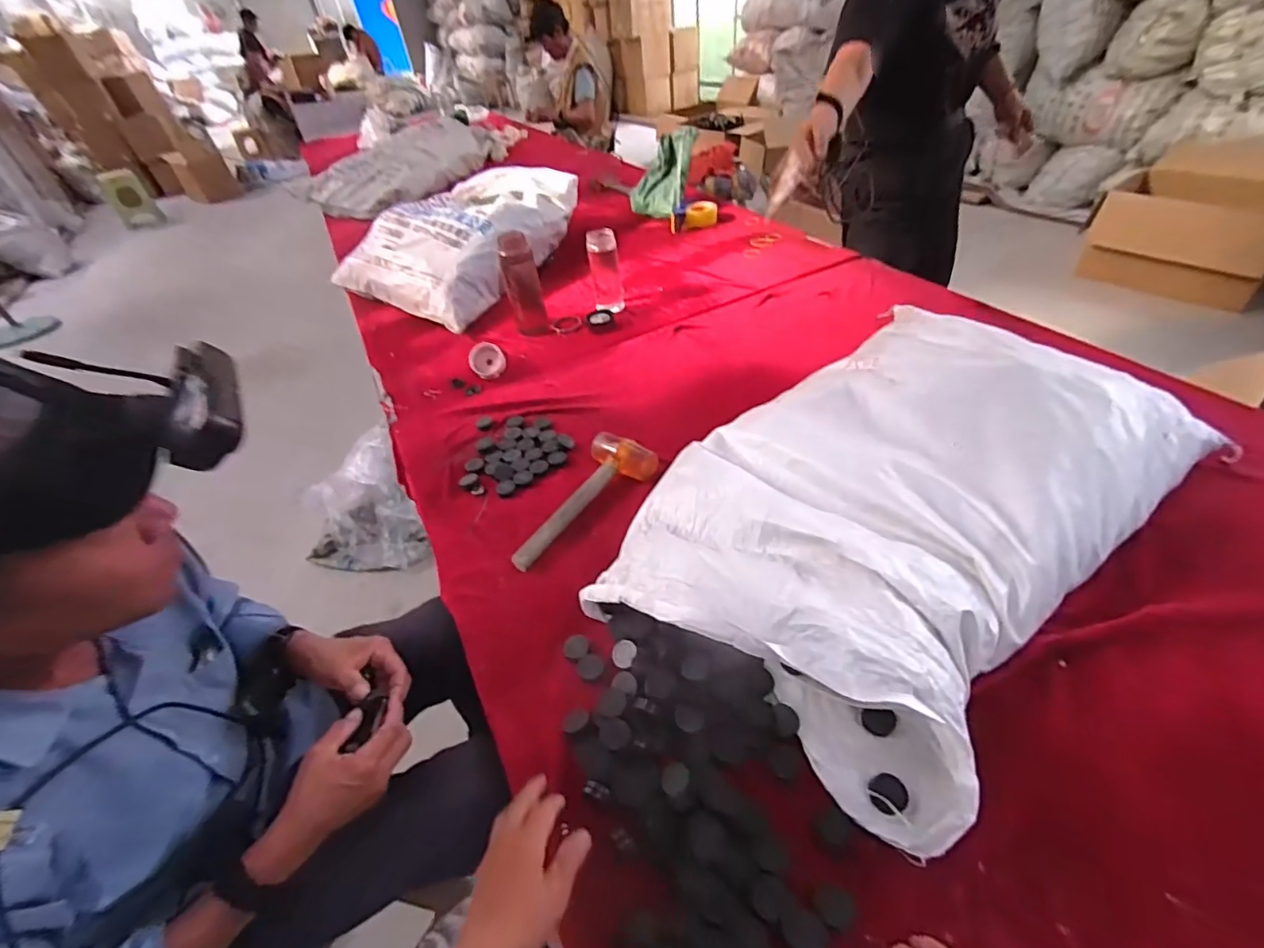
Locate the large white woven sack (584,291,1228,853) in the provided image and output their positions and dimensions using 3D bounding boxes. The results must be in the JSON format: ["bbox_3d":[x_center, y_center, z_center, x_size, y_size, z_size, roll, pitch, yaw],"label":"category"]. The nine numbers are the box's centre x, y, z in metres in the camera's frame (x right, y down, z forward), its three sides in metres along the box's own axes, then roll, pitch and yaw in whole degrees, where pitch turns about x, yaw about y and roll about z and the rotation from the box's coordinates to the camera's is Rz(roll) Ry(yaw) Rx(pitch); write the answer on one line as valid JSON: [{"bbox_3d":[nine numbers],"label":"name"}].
[{"bbox_3d":[0.328,0.032,0.724,0.731,0.150,0.501,-34,49,-27],"label":"large white woven sack"}]

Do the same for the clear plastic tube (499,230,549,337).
[{"bbox_3d":[-0.249,-0.431,1.238,0.075,0.213,0.057,-14,43,-7],"label":"clear plastic tube"}]

